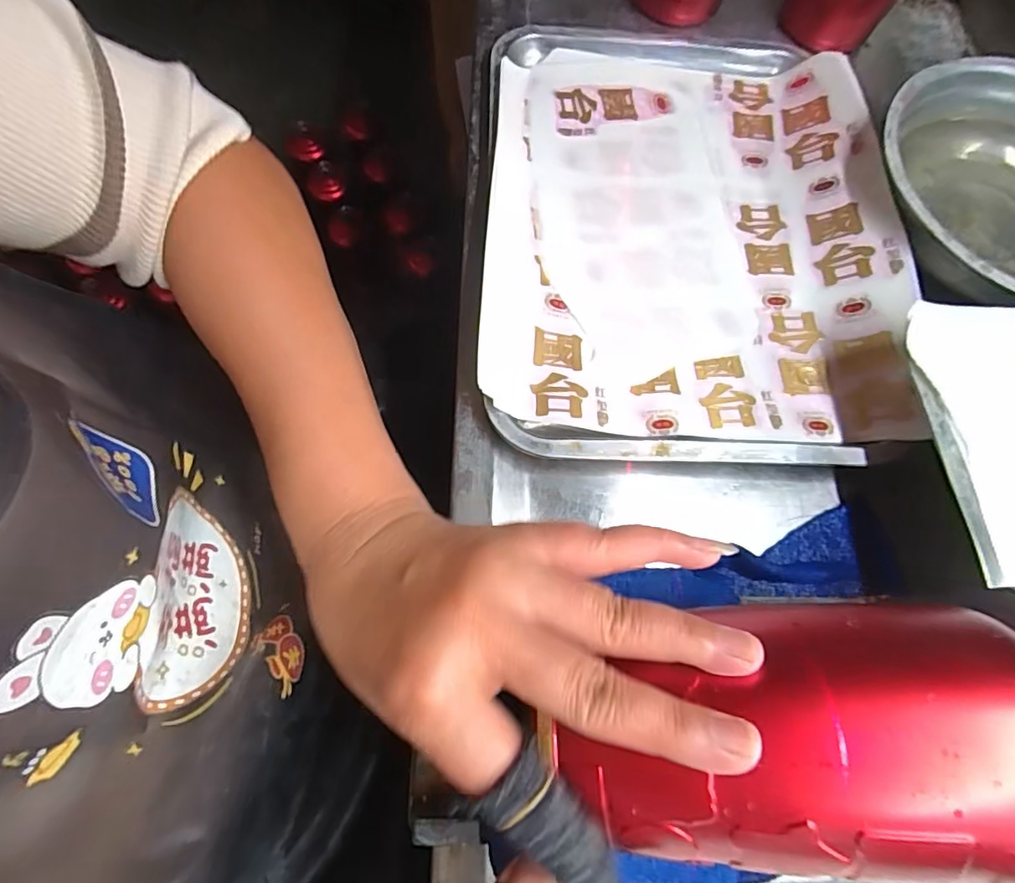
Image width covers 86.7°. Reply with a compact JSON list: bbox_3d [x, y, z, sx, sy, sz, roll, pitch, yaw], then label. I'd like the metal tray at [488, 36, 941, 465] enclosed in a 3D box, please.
[{"bbox_3d":[0.117,-0.145,0.358,0.260,0.026,0.333,1,70,-1],"label":"metal tray"}]

